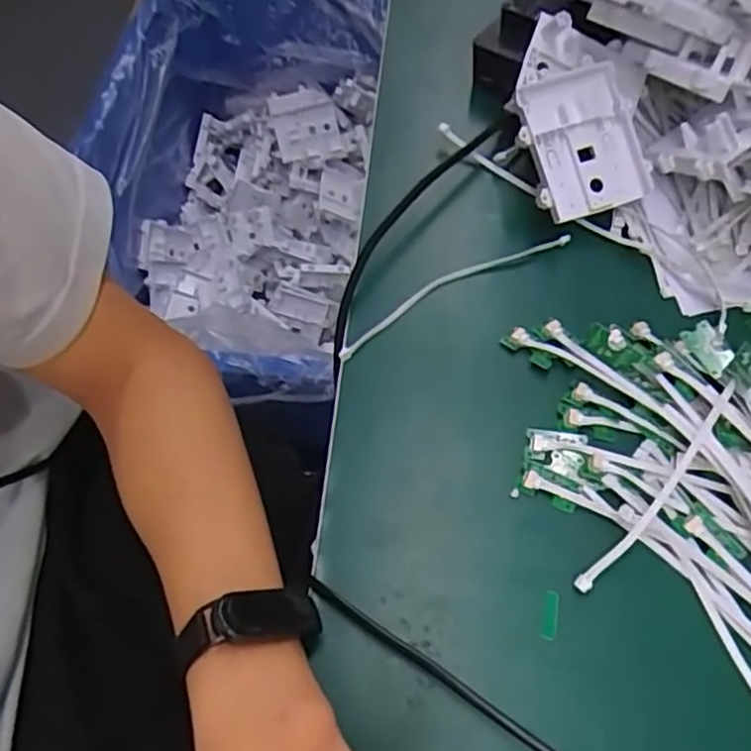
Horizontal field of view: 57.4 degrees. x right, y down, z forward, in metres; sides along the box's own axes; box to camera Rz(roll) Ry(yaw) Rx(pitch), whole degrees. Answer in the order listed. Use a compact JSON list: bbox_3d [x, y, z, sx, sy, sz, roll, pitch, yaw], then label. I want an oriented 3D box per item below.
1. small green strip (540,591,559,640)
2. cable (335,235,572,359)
[{"bbox_3d":[0.081,0.112,0.319,0.006,0.004,0.021,9,63,9],"label":"small green strip"},{"bbox_3d":[0.046,-0.054,0.415,0.160,0.008,0.021,-28,52,-11],"label":"cable"}]

